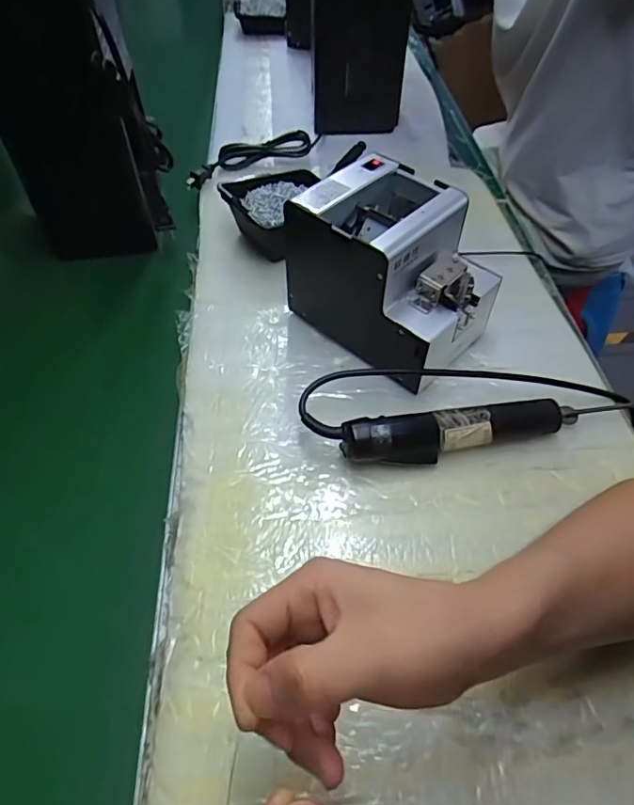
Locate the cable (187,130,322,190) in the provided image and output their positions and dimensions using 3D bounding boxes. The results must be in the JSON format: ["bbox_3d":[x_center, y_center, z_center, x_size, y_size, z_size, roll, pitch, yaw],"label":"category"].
[{"bbox_3d":[-0.099,-0.372,0.792,0.213,0.031,0.063,-22,54,-15],"label":"cable"}]

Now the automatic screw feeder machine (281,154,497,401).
[{"bbox_3d":[0.072,-0.135,0.526,0.137,0.138,0.187,-36,59,-24],"label":"automatic screw feeder machine"}]

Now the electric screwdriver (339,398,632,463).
[{"bbox_3d":[0.157,0.020,0.472,0.273,0.036,0.038,-8,52,-5],"label":"electric screwdriver"}]

